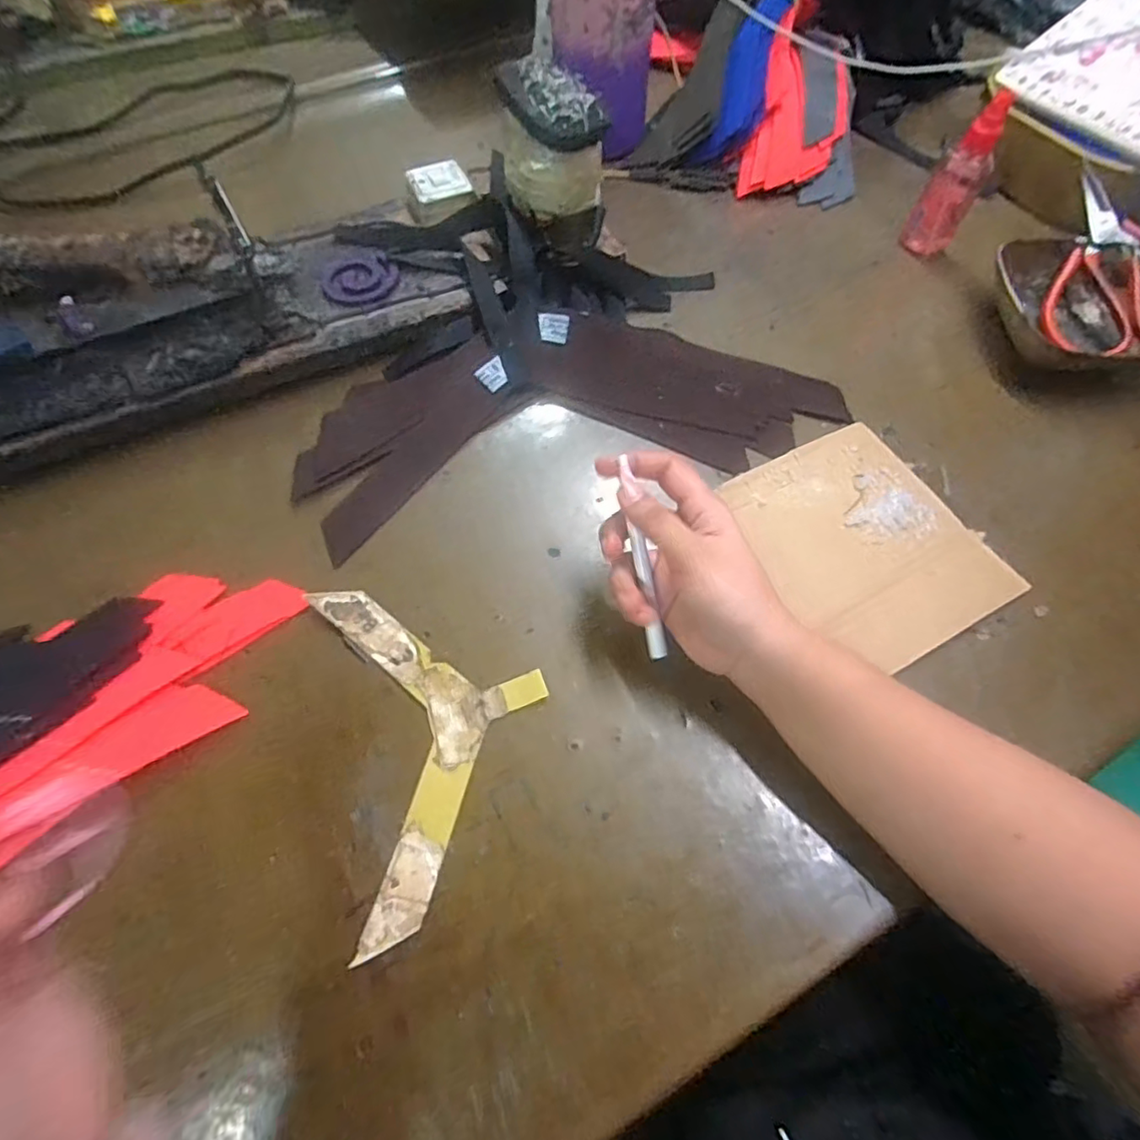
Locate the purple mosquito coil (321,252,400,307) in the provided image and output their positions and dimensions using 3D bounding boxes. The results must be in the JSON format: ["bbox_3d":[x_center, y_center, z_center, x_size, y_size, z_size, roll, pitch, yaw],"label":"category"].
[{"bbox_3d":[-0.163,-0.227,0.461,0.056,0.004,0.054,0,63,0],"label":"purple mosquito coil"}]

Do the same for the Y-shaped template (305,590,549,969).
[{"bbox_3d":[-0.072,0.089,0.337,0.117,0.010,0.193,-15,64,-7],"label":"Y-shaped template"}]

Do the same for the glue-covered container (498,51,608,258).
[{"bbox_3d":[-0.015,-0.313,0.451,0.072,0.096,0.093,-11,64,-6],"label":"glue-covered container"}]

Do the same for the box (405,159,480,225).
[{"bbox_3d":[-0.112,-0.320,0.502,0.053,0.021,0.049,-27,66,-13],"label":"box"}]

